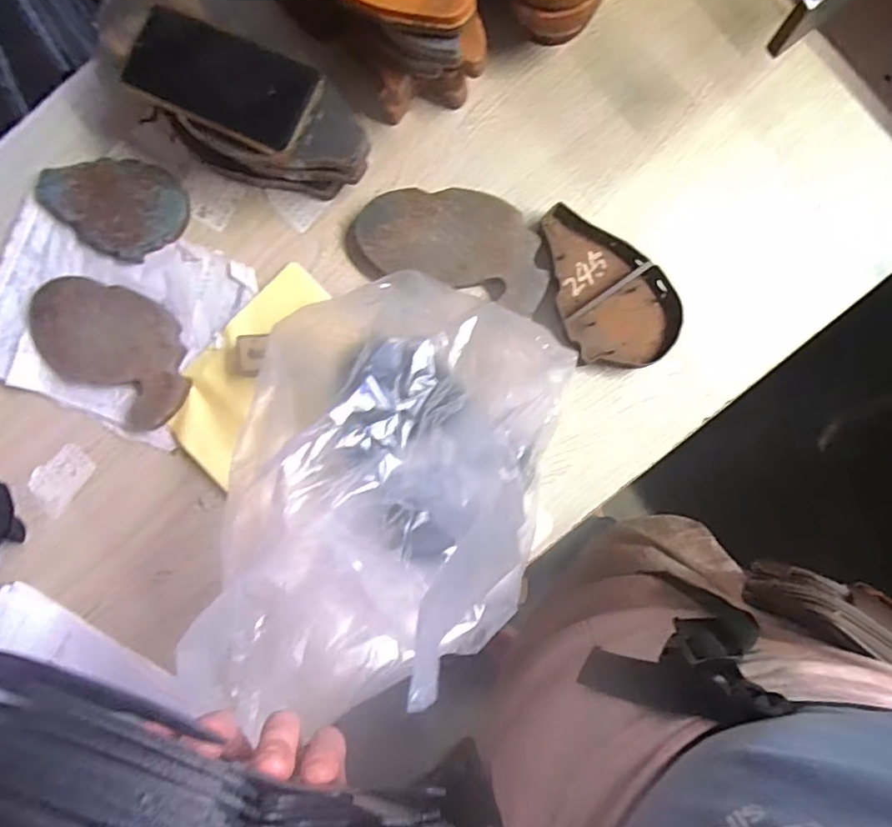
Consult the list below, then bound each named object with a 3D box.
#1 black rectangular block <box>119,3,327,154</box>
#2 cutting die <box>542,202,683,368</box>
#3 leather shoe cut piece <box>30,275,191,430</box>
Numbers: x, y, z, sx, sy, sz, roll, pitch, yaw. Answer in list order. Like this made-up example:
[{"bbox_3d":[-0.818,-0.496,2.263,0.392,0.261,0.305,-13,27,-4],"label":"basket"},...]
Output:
[{"bbox_3d":[-0.184,-0.273,0.461,0.156,0.006,0.070,25,103,2],"label":"black rectangular block"},{"bbox_3d":[0.152,-0.117,0.515,0.101,0.030,0.147,-9,86,4],"label":"cutting die"},{"bbox_3d":[-0.329,-0.069,0.556,0.183,0.024,0.111,35,90,6],"label":"leather shoe cut piece"}]

